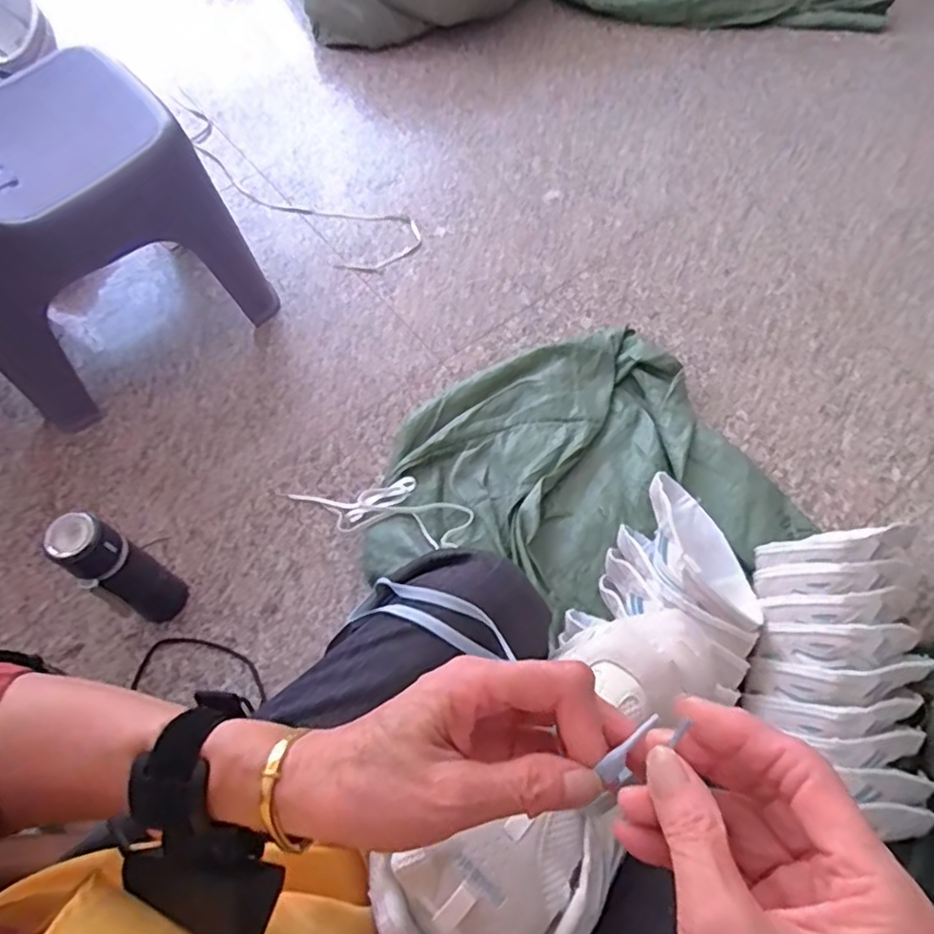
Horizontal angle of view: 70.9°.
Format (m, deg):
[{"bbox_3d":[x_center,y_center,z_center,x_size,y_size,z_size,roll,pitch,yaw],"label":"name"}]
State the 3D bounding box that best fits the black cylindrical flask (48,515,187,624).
[{"bbox_3d":[-0.407,0.131,0.789,0.057,0.244,0.065,26,66,13],"label":"black cylindrical flask"}]

